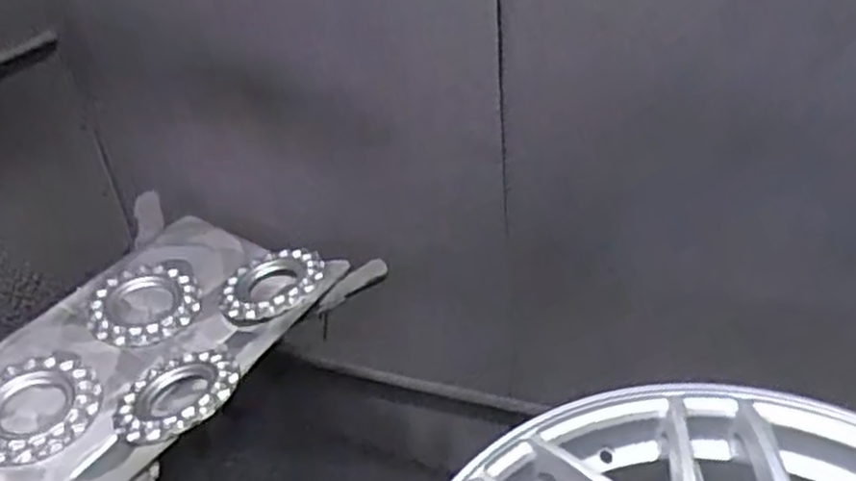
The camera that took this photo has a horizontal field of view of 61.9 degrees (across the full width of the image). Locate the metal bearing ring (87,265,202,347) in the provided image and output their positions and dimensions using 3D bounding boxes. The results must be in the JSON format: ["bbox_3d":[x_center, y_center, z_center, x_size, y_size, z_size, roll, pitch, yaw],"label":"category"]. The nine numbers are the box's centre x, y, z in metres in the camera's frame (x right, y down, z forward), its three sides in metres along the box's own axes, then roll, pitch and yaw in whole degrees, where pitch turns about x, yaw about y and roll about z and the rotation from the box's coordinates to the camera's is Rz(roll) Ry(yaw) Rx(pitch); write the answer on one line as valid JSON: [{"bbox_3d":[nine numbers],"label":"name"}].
[{"bbox_3d":[-0.424,0.090,1.082,0.155,0.027,0.154,3,42,4],"label":"metal bearing ring"}]

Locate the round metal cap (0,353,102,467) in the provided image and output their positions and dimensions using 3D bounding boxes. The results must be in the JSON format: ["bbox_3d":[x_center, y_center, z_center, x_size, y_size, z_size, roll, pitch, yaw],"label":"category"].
[{"bbox_3d":[-0.517,0.218,0.934,0.155,0.025,0.170,-14,44,-14],"label":"round metal cap"}]

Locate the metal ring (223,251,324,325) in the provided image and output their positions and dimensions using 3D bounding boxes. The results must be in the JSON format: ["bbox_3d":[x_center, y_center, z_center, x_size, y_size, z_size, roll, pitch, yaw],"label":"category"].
[{"bbox_3d":[-0.237,0.070,1.094,0.159,0.028,0.150,-13,32,8],"label":"metal ring"}]

